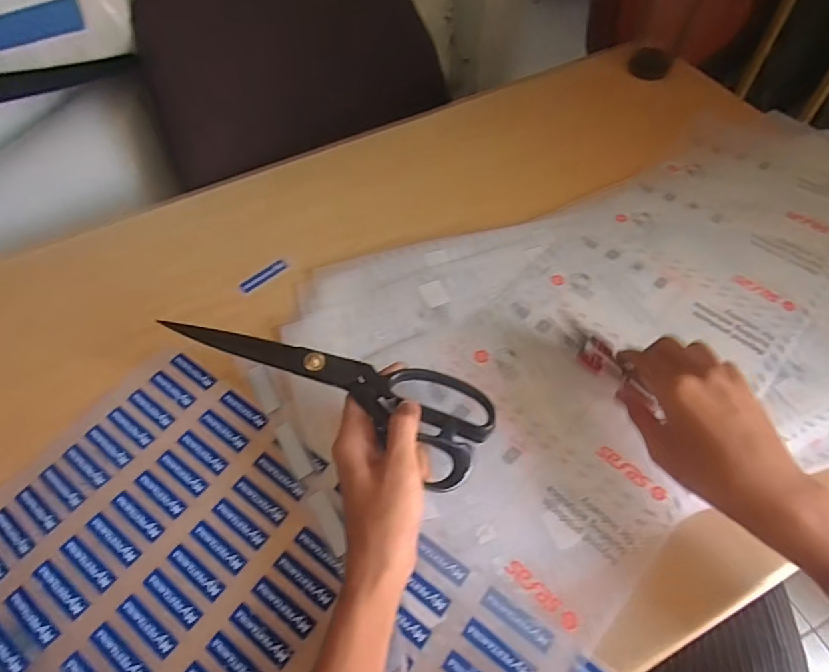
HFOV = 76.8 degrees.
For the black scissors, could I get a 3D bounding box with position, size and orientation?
[{"bbox_3d":[-0.059,0.033,0.370,0.233,0.020,0.069,22,61,3],"label":"black scissors"}]

